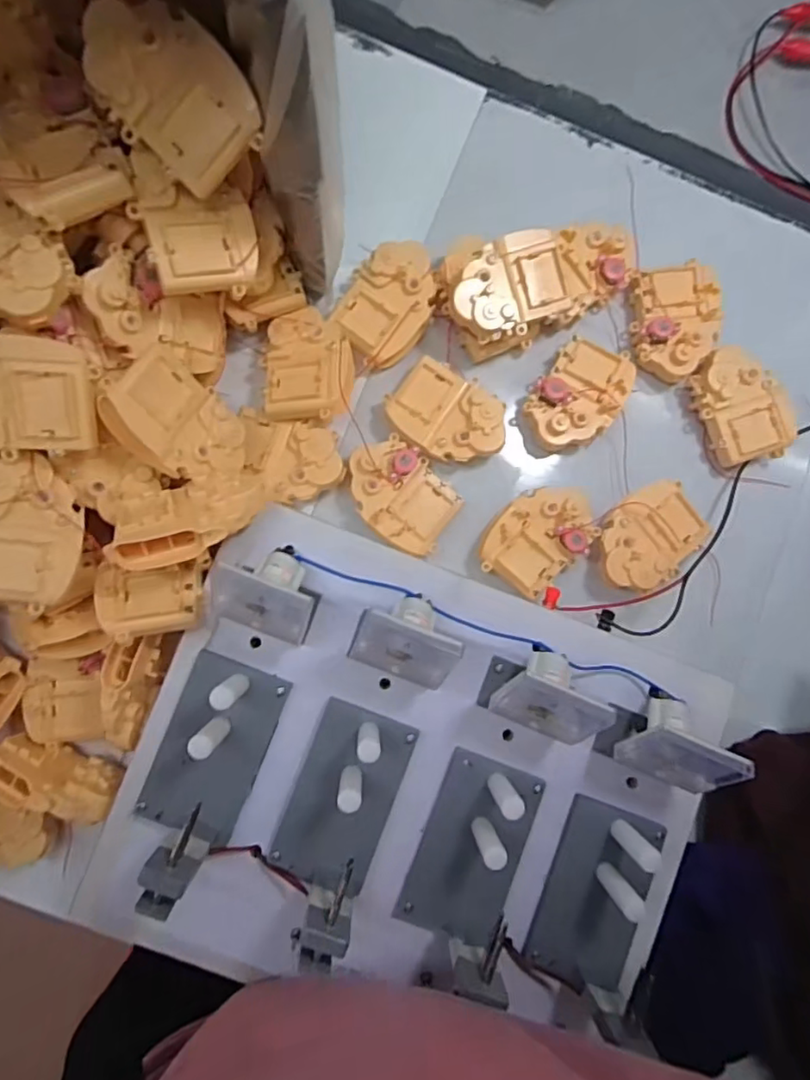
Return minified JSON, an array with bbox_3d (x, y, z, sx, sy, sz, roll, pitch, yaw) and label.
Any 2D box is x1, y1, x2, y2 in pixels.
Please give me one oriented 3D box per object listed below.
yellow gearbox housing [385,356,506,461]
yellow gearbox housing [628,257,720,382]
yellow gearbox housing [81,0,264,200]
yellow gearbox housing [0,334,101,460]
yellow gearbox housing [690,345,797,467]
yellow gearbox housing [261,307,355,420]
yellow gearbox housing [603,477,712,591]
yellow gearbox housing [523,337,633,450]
[{"bbox_3d":[0.036,-0.103,0.495,0.095,0.035,0.070,26,83,-3],"label":"yellow gearbox housing"},{"bbox_3d":[0.234,-0.188,0.511,0.072,0.034,0.097,-6,85,-6],"label":"yellow gearbox housing"},{"bbox_3d":[-0.135,-0.260,0.344,0.095,0.026,0.073,37,110,-22],"label":"yellow gearbox housing"},{"bbox_3d":[-0.244,-0.086,0.364,0.100,0.038,0.068,-6,85,-6],"label":"yellow gearbox housing"},{"bbox_3d":[0.290,-0.115,0.508,0.069,0.037,0.095,-13,86,-7],"label":"yellow gearbox housing"},{"bbox_3d":[-0.077,-0.141,0.467,0.069,0.024,0.089,-7,85,-6],"label":"yellow gearbox housing"},{"bbox_3d":[0.206,-0.002,0.500,0.096,0.032,0.070,-34,89,-8],"label":"yellow gearbox housing"},{"bbox_3d":[0.150,-0.124,0.502,0.073,0.033,0.116,43,82,-1],"label":"yellow gearbox housing"}]

